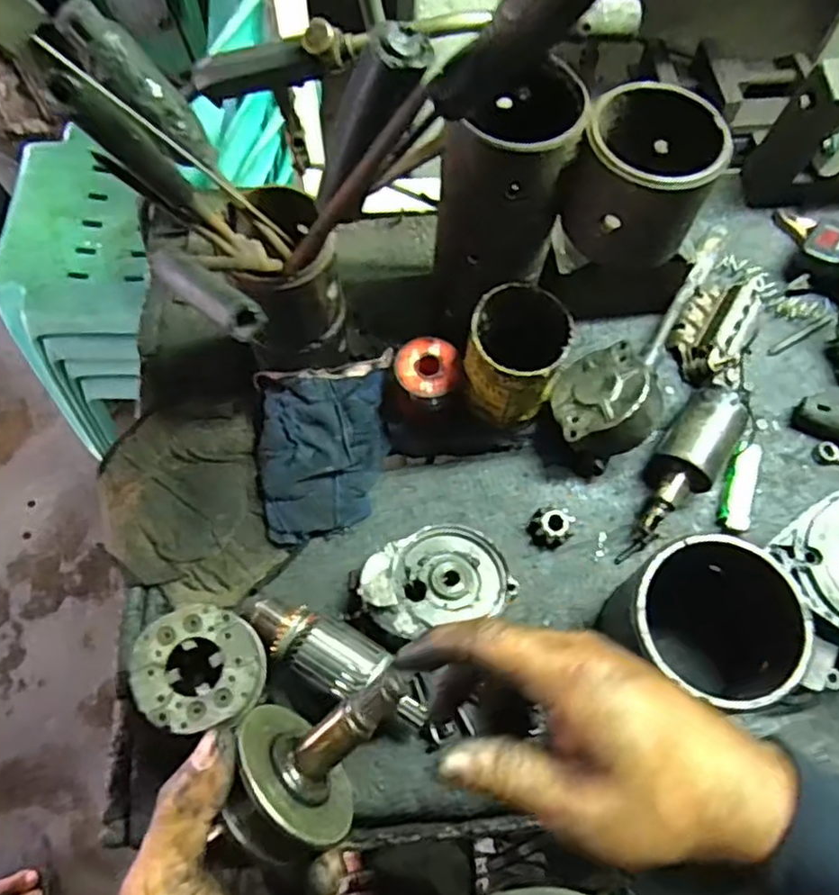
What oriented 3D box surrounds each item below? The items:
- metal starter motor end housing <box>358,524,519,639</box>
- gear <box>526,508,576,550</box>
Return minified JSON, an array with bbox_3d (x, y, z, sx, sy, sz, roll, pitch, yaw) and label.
[{"bbox_3d":[0.012,0.103,0.524,0.112,0.041,0.082,-15,67,-8],"label":"metal starter motor end housing"},{"bbox_3d":[0.107,0.066,0.556,0.036,0.019,0.030,-4,66,-3],"label":"gear"}]

